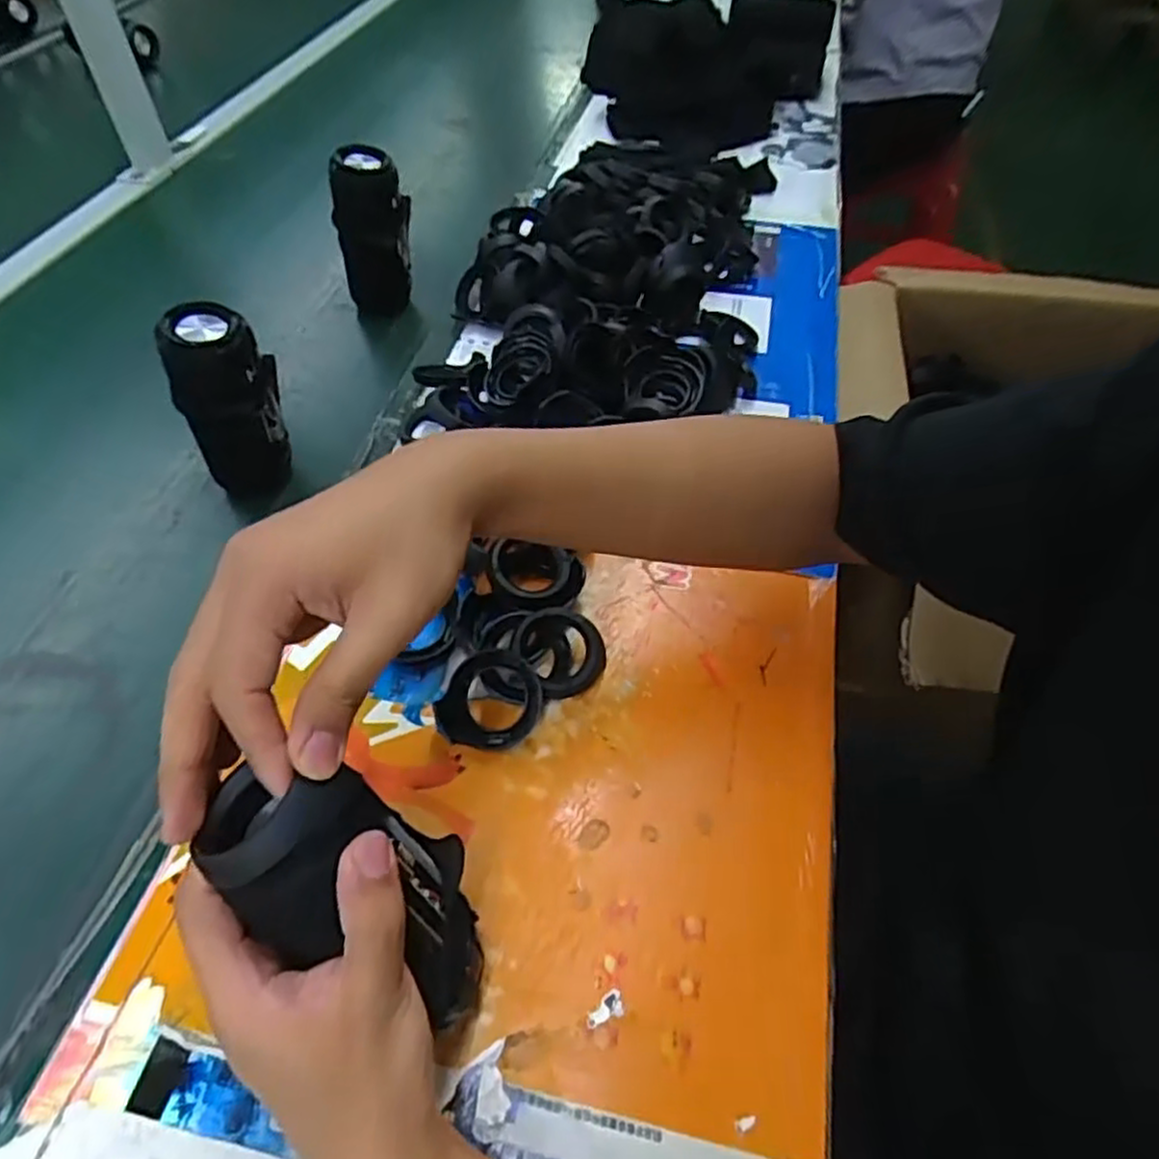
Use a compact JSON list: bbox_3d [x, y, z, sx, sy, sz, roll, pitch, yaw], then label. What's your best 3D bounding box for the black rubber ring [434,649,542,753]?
[{"bbox_3d":[-0.055,0.077,0.465,0.059,0.010,0.065,30,77,5],"label":"black rubber ring"}]

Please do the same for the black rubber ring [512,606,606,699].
[{"bbox_3d":[-0.011,0.046,0.486,0.057,0.013,0.061,8,66,-18],"label":"black rubber ring"}]

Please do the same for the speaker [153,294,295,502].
[{"bbox_3d":[-0.267,-0.132,0.575,0.071,0.148,0.061,-8,51,-7],"label":"speaker"}]

